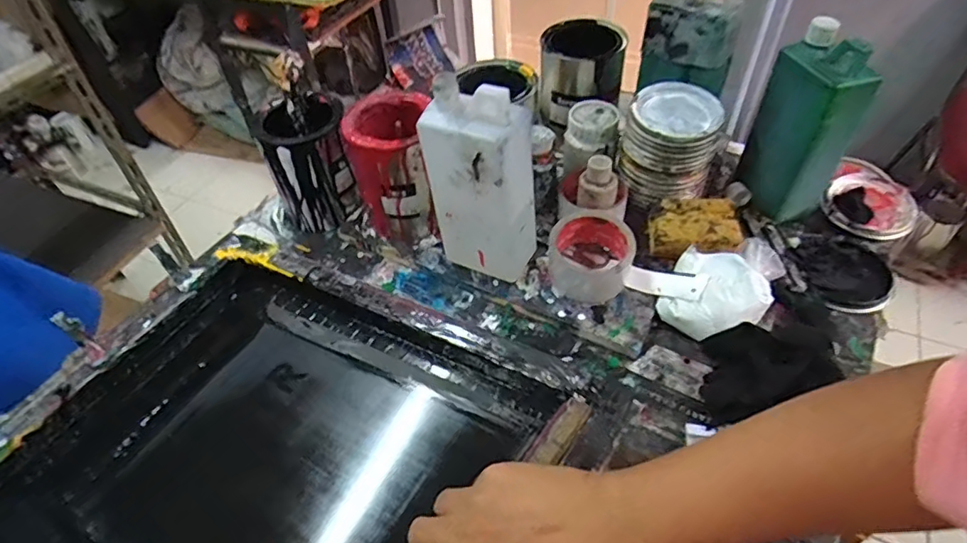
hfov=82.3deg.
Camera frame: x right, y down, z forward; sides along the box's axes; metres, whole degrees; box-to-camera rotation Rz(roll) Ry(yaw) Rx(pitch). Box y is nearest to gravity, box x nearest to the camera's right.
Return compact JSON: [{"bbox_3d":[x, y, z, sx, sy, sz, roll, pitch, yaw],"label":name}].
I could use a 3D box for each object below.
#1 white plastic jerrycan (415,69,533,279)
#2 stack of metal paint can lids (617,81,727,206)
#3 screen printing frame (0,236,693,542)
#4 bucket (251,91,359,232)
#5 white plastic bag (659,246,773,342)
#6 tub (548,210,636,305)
[{"bbox_3d":[-0.002,-0.087,0.570,0.103,0.209,0.055,19,53,20],"label":"white plastic jerrycan"},{"bbox_3d":[0.214,-0.149,0.644,0.103,0.091,0.101,18,53,19],"label":"stack of metal paint can lids"},{"bbox_3d":[-0.172,0.172,0.469,0.515,0.042,0.406,20,52,26],"label":"screen printing frame"},{"bbox_3d":[-0.215,-0.137,0.699,0.097,0.139,0.095,-2,49,3],"label":"bucket"},{"bbox_3d":[0.242,0.025,0.578,0.100,0.040,0.089,26,56,25],"label":"white plastic bag"},{"bbox_3d":[0.115,-0.014,0.604,0.089,0.061,0.083,-2,49,3],"label":"tub"}]

